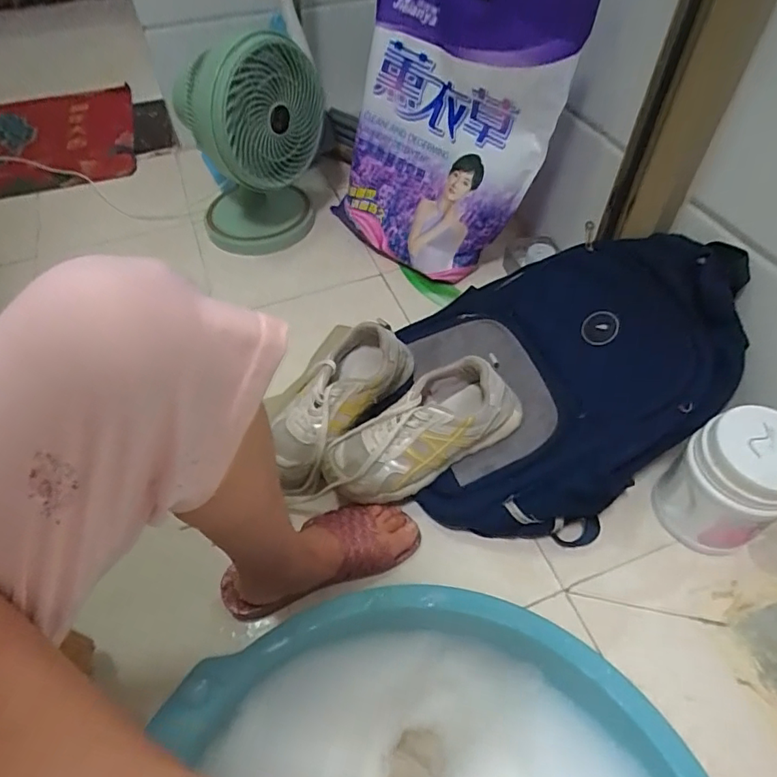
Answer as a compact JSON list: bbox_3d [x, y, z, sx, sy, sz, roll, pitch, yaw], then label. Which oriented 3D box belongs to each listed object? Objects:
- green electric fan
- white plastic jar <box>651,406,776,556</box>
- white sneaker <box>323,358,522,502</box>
[{"bbox_3d":[-0.233,-0.414,0.925,0.227,0.360,0.190,-15,53,-10],"label":"green electric fan"},{"bbox_3d":[0.377,0.108,0.579,0.101,0.168,0.091,13,54,11],"label":"white plastic jar"},{"bbox_3d":[0.037,0.053,0.635,0.241,0.086,0.095,-31,54,-1],"label":"white sneaker"}]

